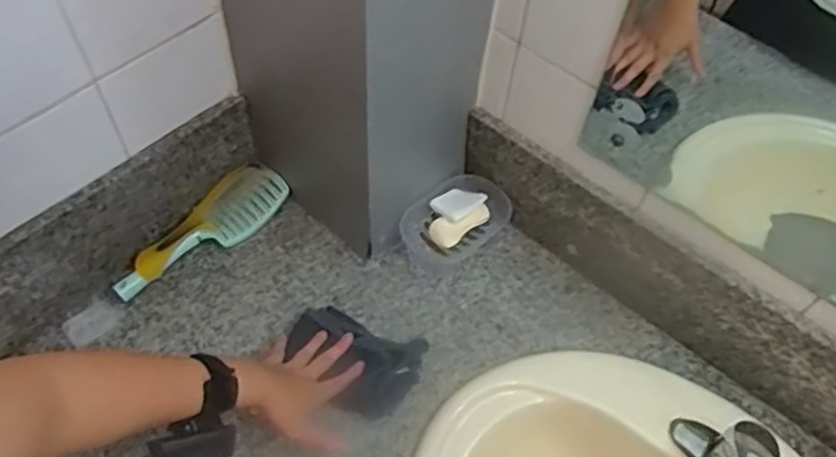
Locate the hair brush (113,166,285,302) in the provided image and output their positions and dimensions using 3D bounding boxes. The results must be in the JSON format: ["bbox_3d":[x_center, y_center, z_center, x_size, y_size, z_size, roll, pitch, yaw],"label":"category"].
[{"bbox_3d":[-0.278,0.007,0.878,0.069,0.042,0.250,35,61,18],"label":"hair brush"}]

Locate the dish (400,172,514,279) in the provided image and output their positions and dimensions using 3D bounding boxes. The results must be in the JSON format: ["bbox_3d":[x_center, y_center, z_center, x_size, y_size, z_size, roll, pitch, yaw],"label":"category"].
[{"bbox_3d":[0.050,-0.006,0.912,0.144,0.052,0.094,-35,65,-24],"label":"dish"}]

